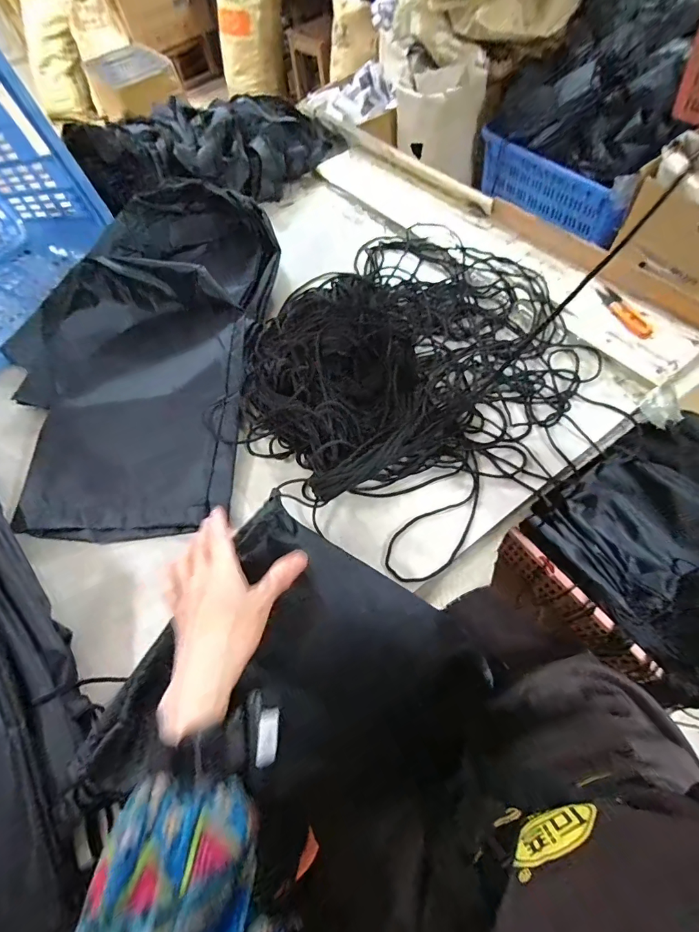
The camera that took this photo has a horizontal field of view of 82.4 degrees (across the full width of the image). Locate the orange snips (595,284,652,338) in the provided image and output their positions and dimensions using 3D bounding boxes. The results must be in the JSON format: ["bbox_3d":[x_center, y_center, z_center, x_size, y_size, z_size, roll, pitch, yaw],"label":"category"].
[{"bbox_3d":[0.369,-0.207,0.539,0.027,0.010,0.099,-19,61,-4],"label":"orange snips"}]

